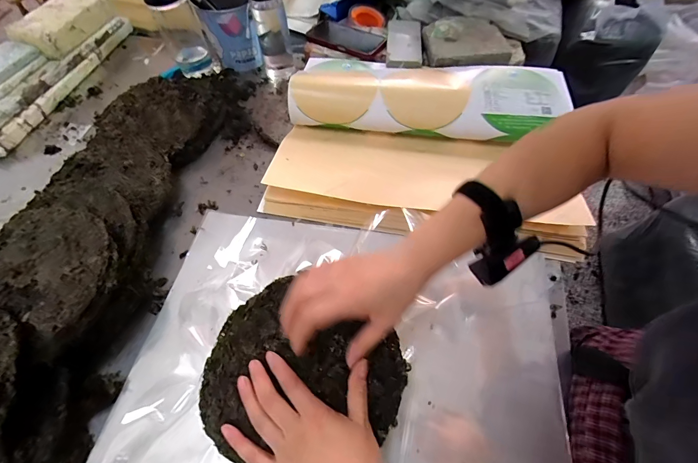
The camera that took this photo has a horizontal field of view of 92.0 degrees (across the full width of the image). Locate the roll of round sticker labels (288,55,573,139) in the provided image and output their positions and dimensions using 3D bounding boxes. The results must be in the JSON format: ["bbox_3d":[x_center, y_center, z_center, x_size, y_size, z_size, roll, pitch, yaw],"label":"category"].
[{"bbox_3d":[0.144,-0.260,0.626,0.489,0.049,0.171,7,60,7],"label":"roll of round sticker labels"}]

